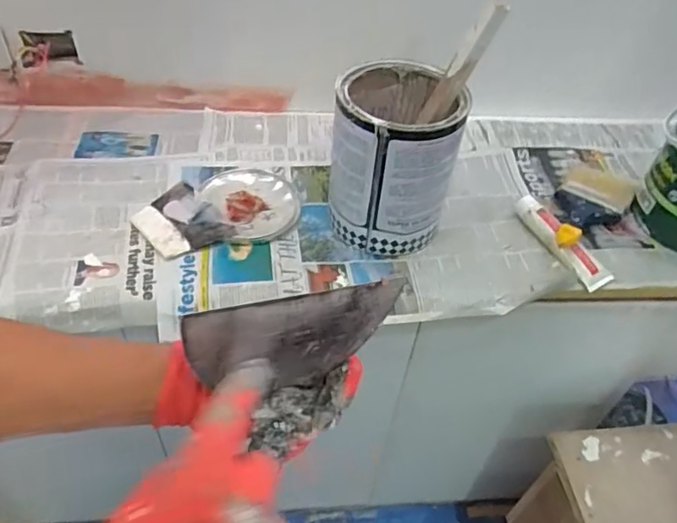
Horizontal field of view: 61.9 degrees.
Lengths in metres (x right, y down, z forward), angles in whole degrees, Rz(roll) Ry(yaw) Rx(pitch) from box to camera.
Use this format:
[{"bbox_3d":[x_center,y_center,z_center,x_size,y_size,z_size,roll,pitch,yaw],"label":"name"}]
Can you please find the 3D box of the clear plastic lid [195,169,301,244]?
[{"bbox_3d":[-0.120,-0.089,0.827,0.133,0.009,0.155,-32,57,-30],"label":"clear plastic lid"}]

